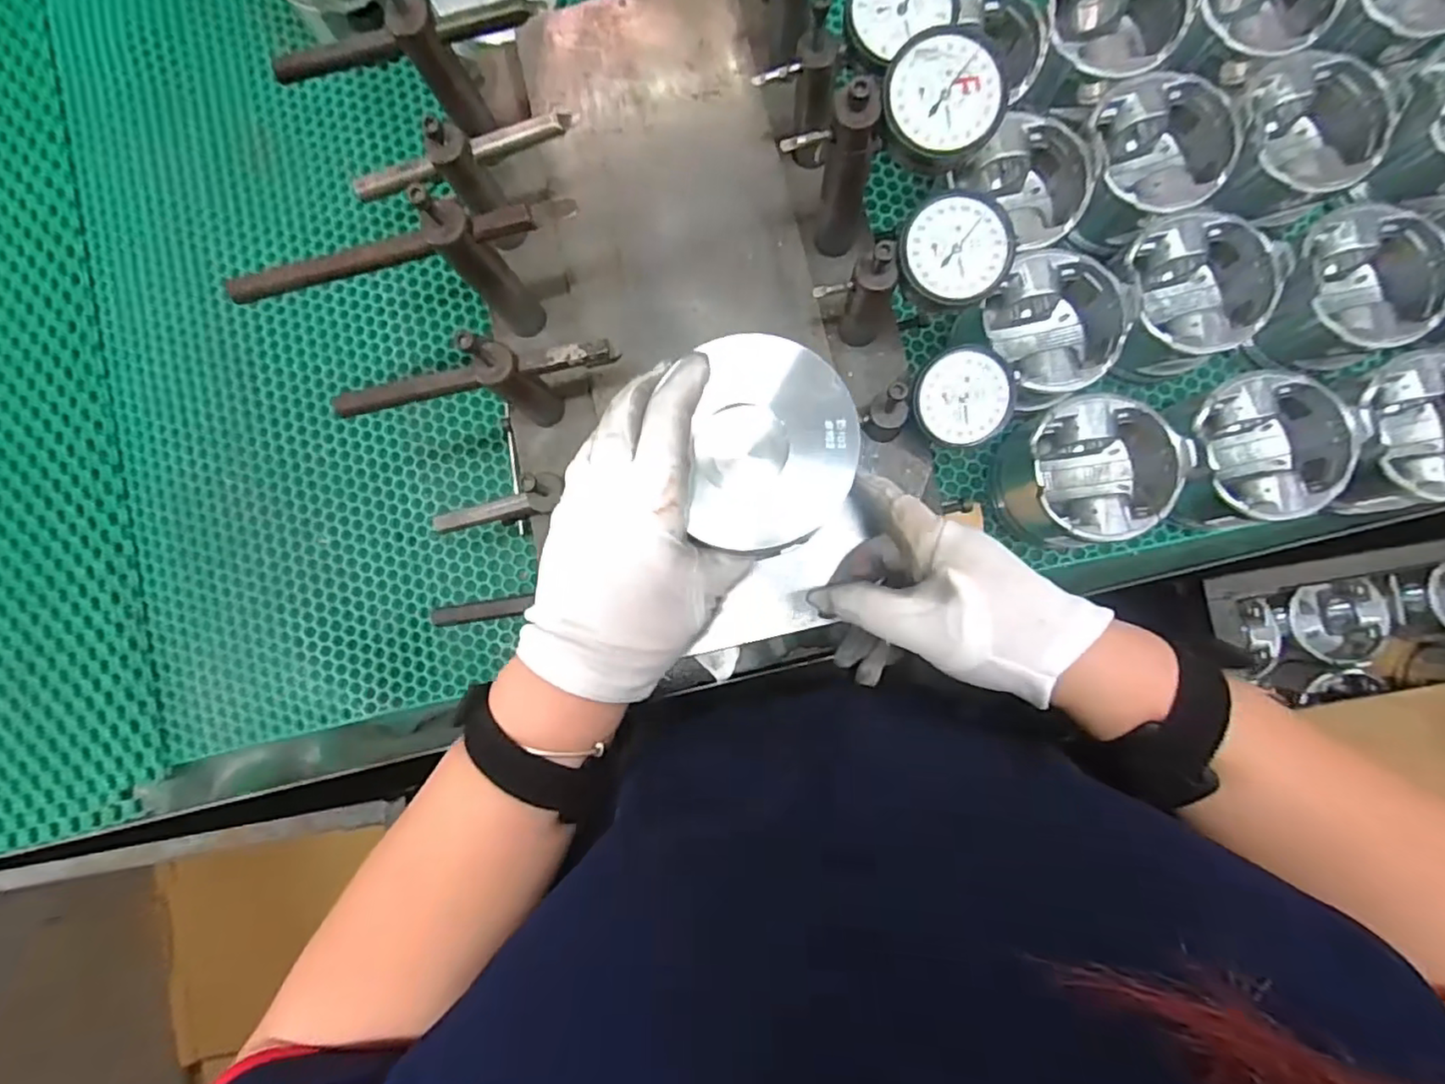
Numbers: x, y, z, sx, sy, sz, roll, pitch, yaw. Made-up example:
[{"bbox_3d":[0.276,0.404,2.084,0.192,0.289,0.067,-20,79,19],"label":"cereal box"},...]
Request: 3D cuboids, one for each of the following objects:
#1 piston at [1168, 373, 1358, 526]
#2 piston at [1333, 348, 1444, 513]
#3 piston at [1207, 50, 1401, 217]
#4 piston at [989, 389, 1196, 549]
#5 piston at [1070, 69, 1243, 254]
[{"bbox_3d":[0.364,-0.061,0.450,0.103,0.075,0.099,-21,86,1],"label":"piston"},{"bbox_3d":[0.474,-0.077,0.447,0.118,0.077,0.100,-5,86,2],"label":"piston"},{"bbox_3d":[0.405,-0.288,0.458,0.106,0.070,0.094,-10,86,2],"label":"piston"},{"bbox_3d":[0.256,-0.048,0.451,0.100,0.083,0.095,0,86,2],"label":"piston"},{"bbox_3d":[0.307,-0.277,0.464,0.093,0.076,0.096,0,86,2],"label":"piston"}]

